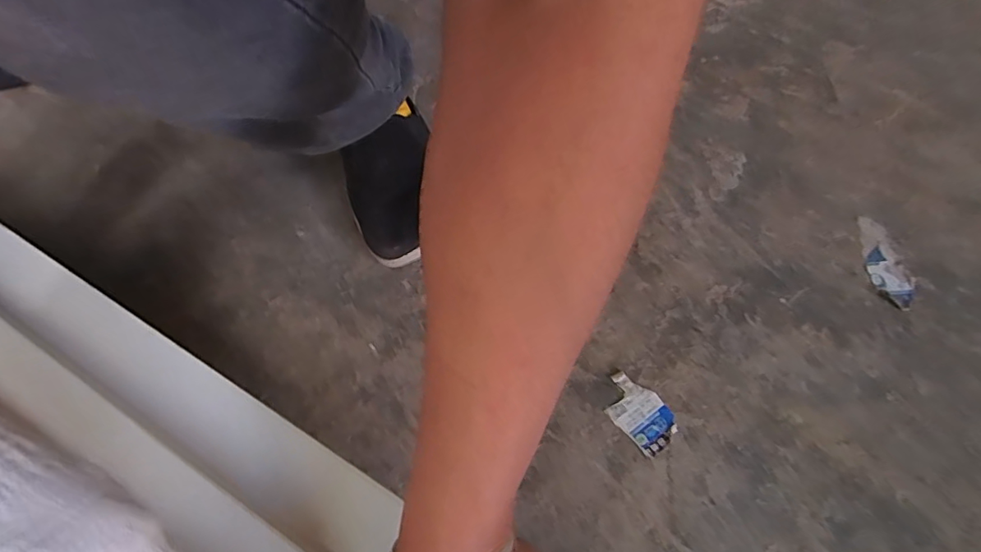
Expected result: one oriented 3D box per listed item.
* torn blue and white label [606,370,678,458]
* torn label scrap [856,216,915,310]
[{"bbox_3d":[0.129,0.118,0.443,0.043,0.004,0.068,-39,71,-17],"label":"torn blue and white label"},{"bbox_3d":[0.400,-0.014,0.519,0.040,0.008,0.099,-8,65,-4],"label":"torn label scrap"}]

